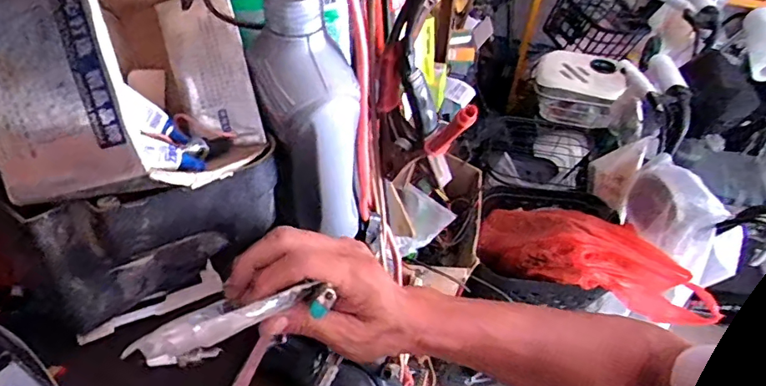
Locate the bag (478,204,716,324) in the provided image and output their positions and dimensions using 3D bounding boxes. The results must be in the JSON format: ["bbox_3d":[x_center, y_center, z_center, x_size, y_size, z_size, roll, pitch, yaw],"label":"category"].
[{"bbox_3d":[0.448,0.138,1.087,0.471,0.129,0.174,21,49,16],"label":"bag"}]

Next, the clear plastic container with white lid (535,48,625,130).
[{"bbox_3d":[0.676,-0.364,1.747,0.301,0.153,0.223,27,51,20],"label":"clear plastic container with white lid"}]

